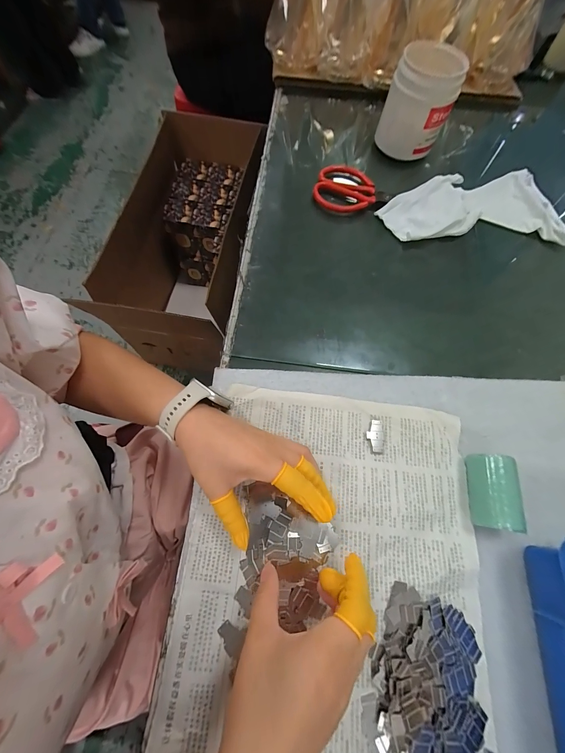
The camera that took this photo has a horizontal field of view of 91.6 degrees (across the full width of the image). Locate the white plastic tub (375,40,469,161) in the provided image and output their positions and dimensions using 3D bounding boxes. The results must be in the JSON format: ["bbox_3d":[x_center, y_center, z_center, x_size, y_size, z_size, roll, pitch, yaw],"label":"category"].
[{"bbox_3d":[0.200,-0.401,0.407,0.091,0.111,0.073,19,70,6],"label":"white plastic tub"}]

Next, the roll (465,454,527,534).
[{"bbox_3d":[0.200,0.111,0.266,0.035,0.033,0.064,6,69,1],"label":"roll"}]

